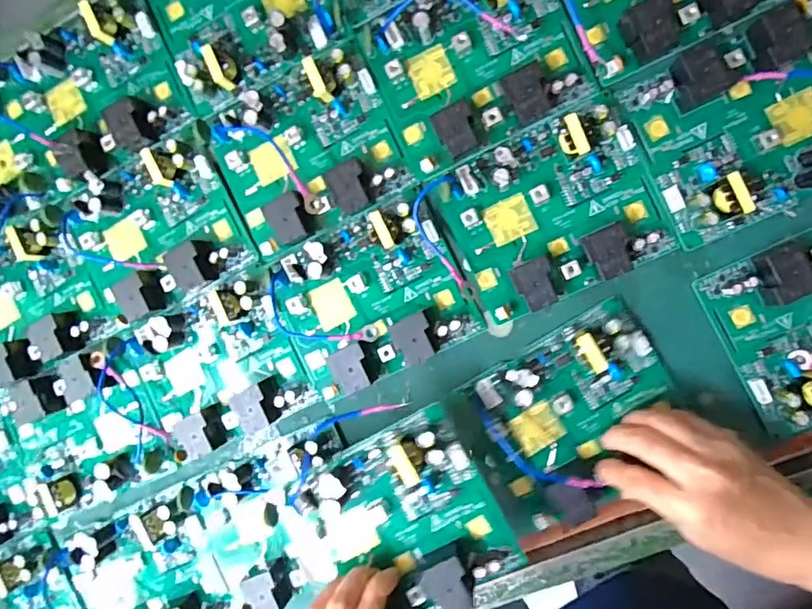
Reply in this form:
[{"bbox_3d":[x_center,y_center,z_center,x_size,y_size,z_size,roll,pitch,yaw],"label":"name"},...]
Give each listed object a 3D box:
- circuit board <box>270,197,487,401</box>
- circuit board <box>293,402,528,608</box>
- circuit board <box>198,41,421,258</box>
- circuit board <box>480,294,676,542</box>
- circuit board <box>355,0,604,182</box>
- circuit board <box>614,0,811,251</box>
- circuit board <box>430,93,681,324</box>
[{"bbox_3d":[-0.029,-0.003,0.351,0.131,0.022,0.107,-26,89,9],"label":"circuit board"},{"bbox_3d":[-0.002,0.135,0.310,0.111,0.026,0.110,-28,89,9],"label":"circuit board"},{"bbox_3d":[-0.075,-0.112,0.350,0.133,0.025,0.119,-26,89,9],"label":"circuit board"},{"bbox_3d":[0.116,0.077,0.332,0.129,0.025,0.113,-30,88,9],"label":"circuit board"},{"bbox_3d":[0.046,-0.164,0.328,0.132,0.022,0.113,-24,89,9],"label":"circuit board"},{"bbox_3d":[0.216,-0.114,0.305,0.127,0.023,0.113,-25,89,9],"label":"circuit board"},{"bbox_3d":[0.095,-0.061,0.328,0.133,0.022,0.112,-25,89,9],"label":"circuit board"}]

